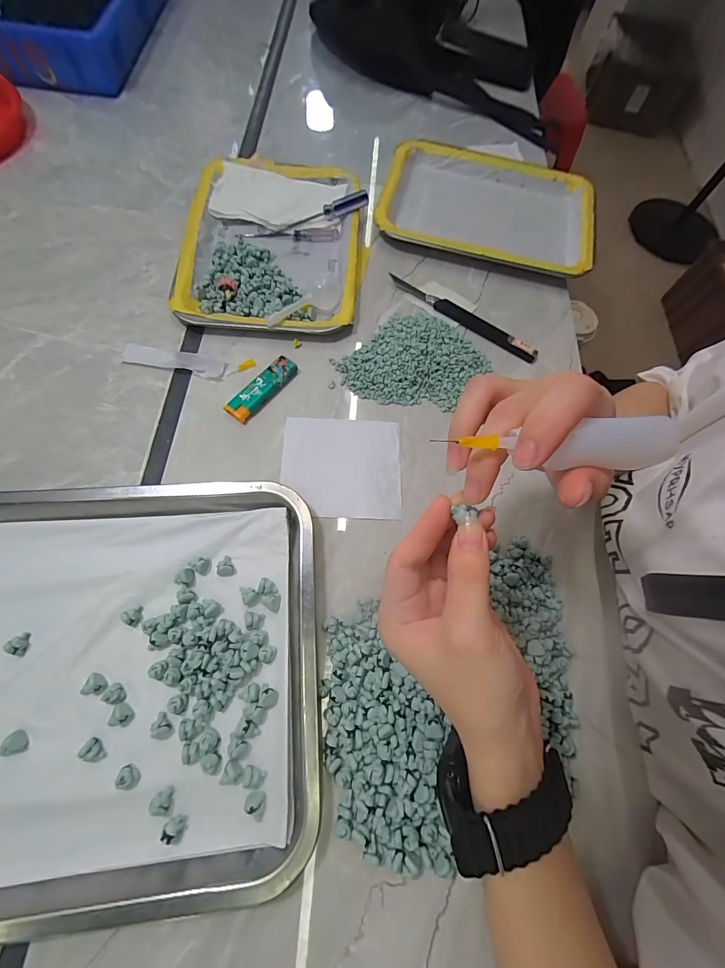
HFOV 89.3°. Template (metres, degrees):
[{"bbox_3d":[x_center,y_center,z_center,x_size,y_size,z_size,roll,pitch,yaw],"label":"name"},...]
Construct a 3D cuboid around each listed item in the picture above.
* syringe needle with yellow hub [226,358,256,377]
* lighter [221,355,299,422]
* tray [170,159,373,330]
[{"bbox_3d":[-0.120,-0.115,0.361,0.030,0.004,0.008,-28,73,-12],"label":"syringe needle with yellow hub"},{"bbox_3d":[-0.097,-0.093,0.358,0.023,0.010,0.079,37,72,11],"label":"lighter"},{"bbox_3d":[-0.098,-0.276,0.409,0.189,0.021,0.253,5,69,-1],"label":"tray"}]

